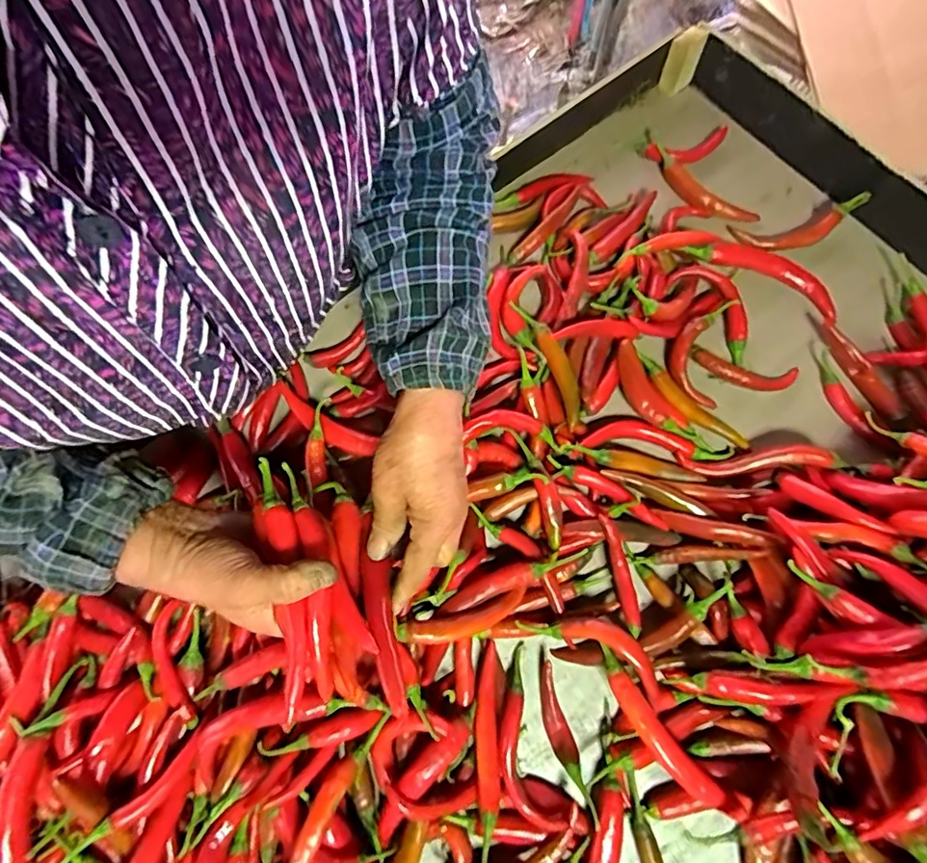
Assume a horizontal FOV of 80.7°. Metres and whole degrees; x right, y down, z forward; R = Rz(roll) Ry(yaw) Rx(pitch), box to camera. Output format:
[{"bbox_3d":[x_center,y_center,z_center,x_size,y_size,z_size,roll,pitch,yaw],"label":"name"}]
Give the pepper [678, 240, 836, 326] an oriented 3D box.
[{"bbox_3d":[0.284,-0.151,0.517,0.149,0.023,0.034,27,75,7],"label":"pepper"}]

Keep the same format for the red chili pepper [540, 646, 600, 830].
[{"bbox_3d":[0.076,0.234,0.418,0.018,0.029,0.118,-16,74,-6],"label":"red chili pepper"}]

